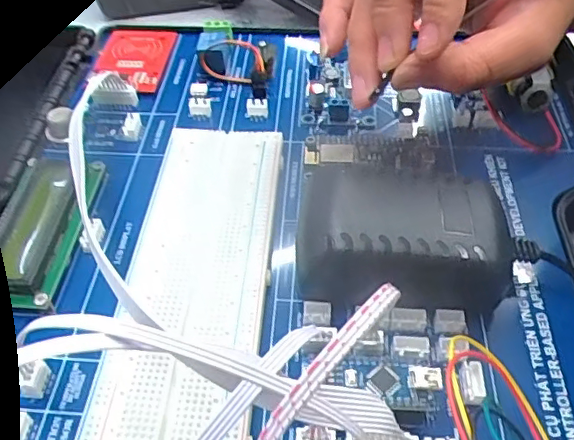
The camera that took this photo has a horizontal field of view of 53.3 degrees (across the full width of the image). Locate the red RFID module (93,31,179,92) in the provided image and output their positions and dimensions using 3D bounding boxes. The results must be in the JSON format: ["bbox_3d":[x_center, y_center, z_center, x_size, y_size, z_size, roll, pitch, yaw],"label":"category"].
[{"bbox_3d":[-0.090,-0.095,0.332,0.042,0.006,0.056,3,48,5],"label":"red RFID module"}]

